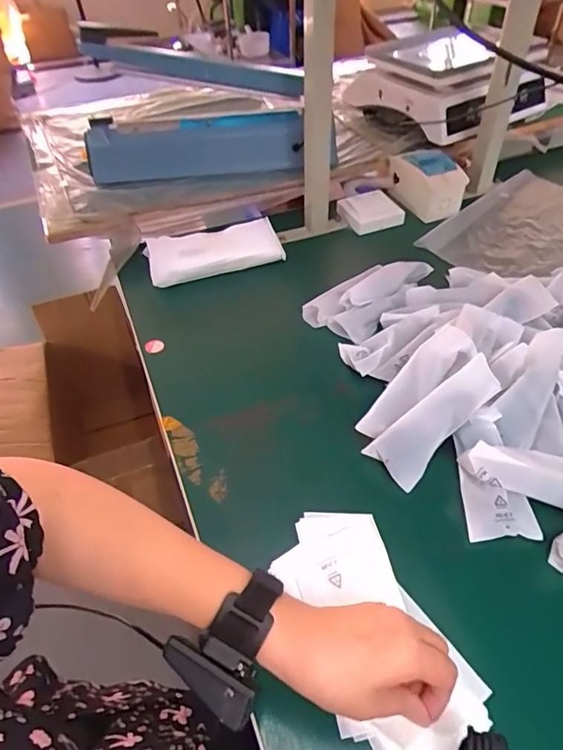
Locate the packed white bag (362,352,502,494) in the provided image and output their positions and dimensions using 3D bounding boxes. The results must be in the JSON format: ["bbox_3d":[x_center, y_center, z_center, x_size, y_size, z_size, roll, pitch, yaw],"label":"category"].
[{"bbox_3d":[0.160,0.043,0.515,0.153,0.018,0.055,-44,83,-8],"label":"packed white bag"}]

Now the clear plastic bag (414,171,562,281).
[{"bbox_3d":[0.413,-0.243,0.829,0.333,0.018,0.220,-34,55,-26],"label":"clear plastic bag"}]

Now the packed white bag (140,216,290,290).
[{"bbox_3d":[-0.106,-0.196,0.773,0.203,0.047,0.088,-16,49,-12],"label":"packed white bag"}]

